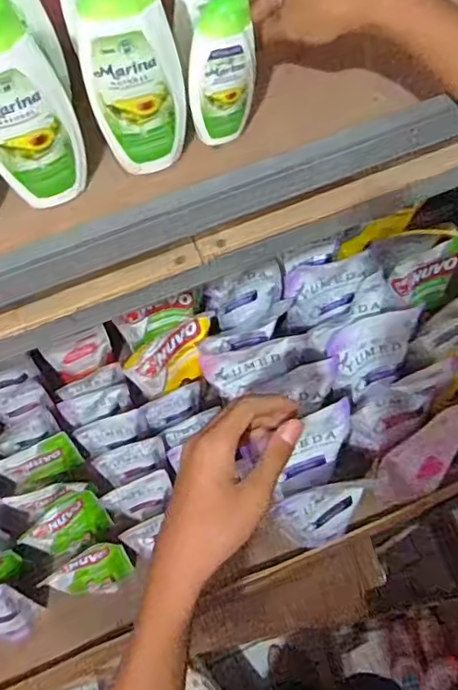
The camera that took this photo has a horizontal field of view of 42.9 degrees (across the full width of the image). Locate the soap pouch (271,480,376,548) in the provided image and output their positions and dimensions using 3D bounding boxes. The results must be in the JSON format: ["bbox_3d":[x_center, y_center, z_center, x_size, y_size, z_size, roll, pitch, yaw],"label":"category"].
[{"bbox_3d":[0.111,0.199,0.678,0.115,0.131,0.045,-12,64,-3],"label":"soap pouch"}]

